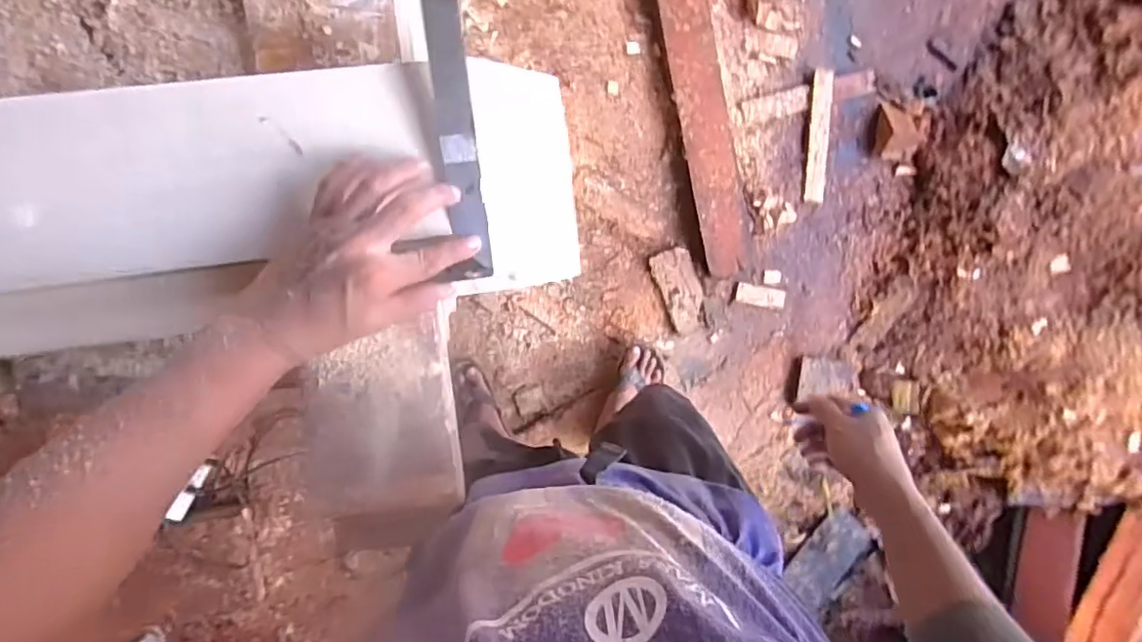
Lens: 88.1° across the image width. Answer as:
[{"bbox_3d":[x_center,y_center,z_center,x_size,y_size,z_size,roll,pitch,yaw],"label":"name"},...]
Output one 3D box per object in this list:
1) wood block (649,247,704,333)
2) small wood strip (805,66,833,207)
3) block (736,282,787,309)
[{"bbox_3d":[0.246,-0.070,1.332,0.087,0.031,0.180,-21,95,-5],"label":"wood block"},{"bbox_3d":[0.570,-0.423,1.352,0.047,0.016,0.293,1,93,-6],"label":"small wood strip"},{"bbox_3d":[0.442,-0.058,1.368,0.116,0.013,0.044,10,92,-7],"label":"block"}]

